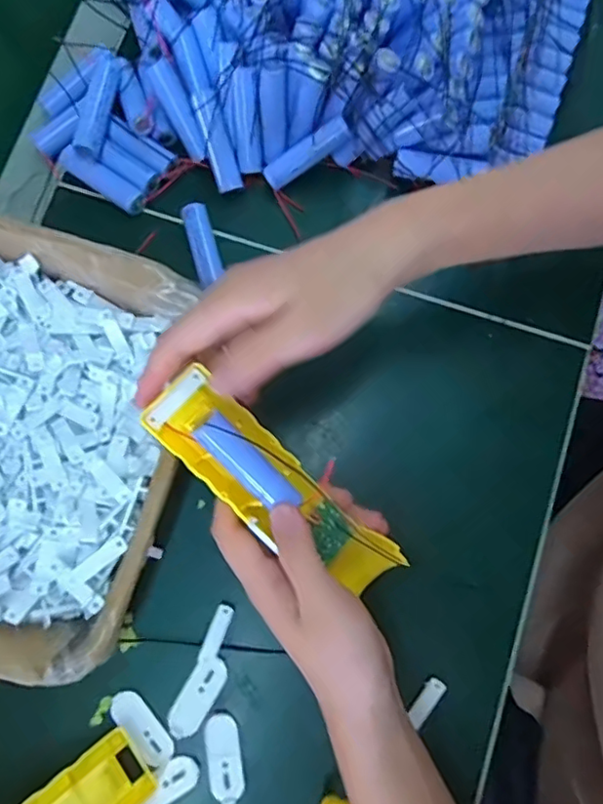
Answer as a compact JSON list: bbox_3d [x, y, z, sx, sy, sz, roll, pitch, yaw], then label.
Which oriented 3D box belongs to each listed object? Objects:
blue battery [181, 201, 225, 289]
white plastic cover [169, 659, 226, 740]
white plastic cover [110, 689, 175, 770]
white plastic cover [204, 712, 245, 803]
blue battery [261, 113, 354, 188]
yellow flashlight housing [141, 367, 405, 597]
[{"bbox_3d":[-0.068,-0.109,0.401,0.018,0.015,0.060,-17,79,-3],"label":"blue battery"},{"bbox_3d":[-0.065,0.185,0.357,0.021,0.004,0.051,30,81,6],"label":"white plastic cover"},{"bbox_3d":[-0.098,0.201,0.353,0.018,0.008,0.049,-42,82,-7],"label":"white plastic cover"},{"bbox_3d":[-0.048,0.219,0.350,0.019,0.004,0.050,-9,79,-2],"label":"white plastic cover"},{"bbox_3d":[0.004,-0.171,0.395,0.065,0.012,0.017,-29,79,20],"label":"blue battery"},{"bbox_3d":[-0.010,0.050,0.309,0.164,0.035,0.041,43,81,-18],"label":"yellow flashlight housing"}]

